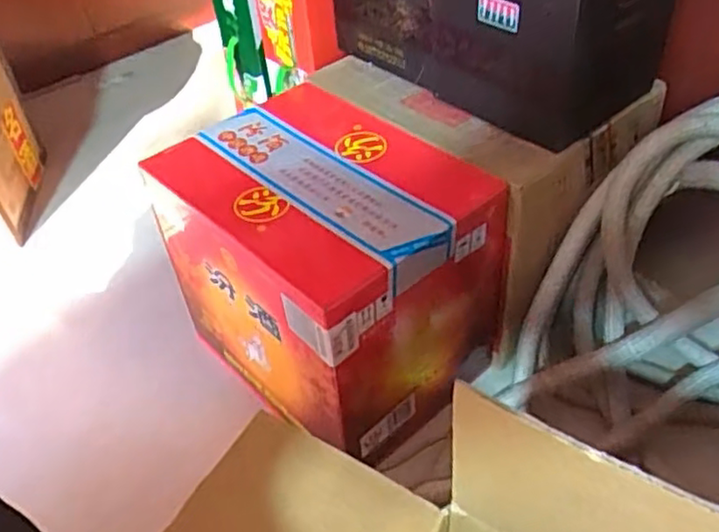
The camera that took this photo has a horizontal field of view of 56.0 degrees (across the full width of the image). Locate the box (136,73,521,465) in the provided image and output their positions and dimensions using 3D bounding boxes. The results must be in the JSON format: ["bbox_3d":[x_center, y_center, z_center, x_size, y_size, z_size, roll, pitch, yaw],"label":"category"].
[{"bbox_3d":[-0.036,0.005,0.782,0.240,0.279,0.329,-33,50,-27],"label":"box"}]

